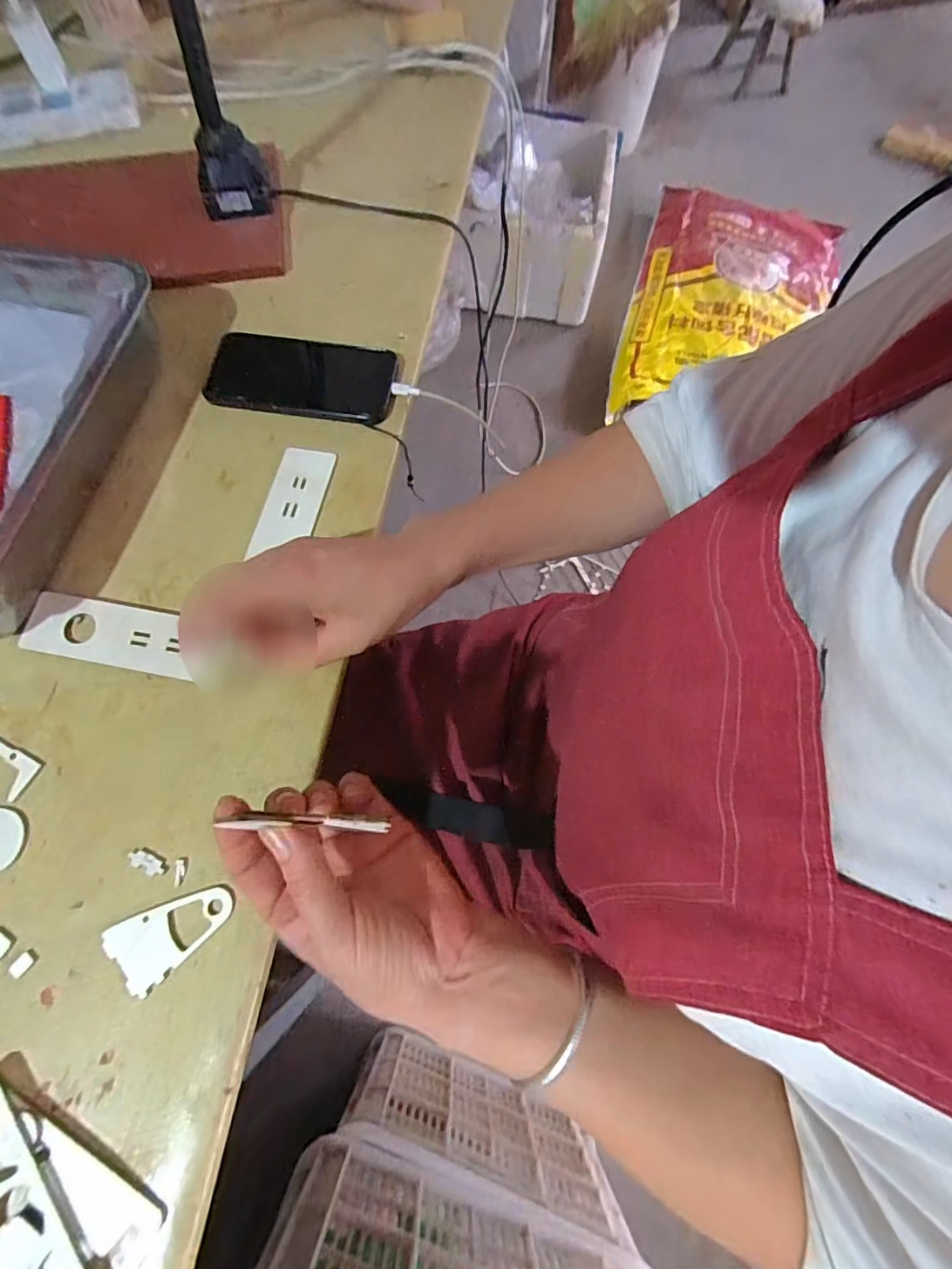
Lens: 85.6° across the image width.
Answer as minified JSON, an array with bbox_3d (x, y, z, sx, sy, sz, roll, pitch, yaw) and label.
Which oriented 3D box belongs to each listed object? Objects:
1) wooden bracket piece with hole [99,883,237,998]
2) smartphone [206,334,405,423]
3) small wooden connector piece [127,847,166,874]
[{"bbox_3d":[-0.185,0.177,0.312,0.071,0.004,0.043,-38,74,-13],"label":"wooden bracket piece with hole"},{"bbox_3d":[-0.153,-0.227,0.451,0.163,0.010,0.084,4,70,1],"label":"smartphone"},{"bbox_3d":[-0.208,0.144,0.324,0.027,0.004,0.010,21,71,6],"label":"small wooden connector piece"}]

